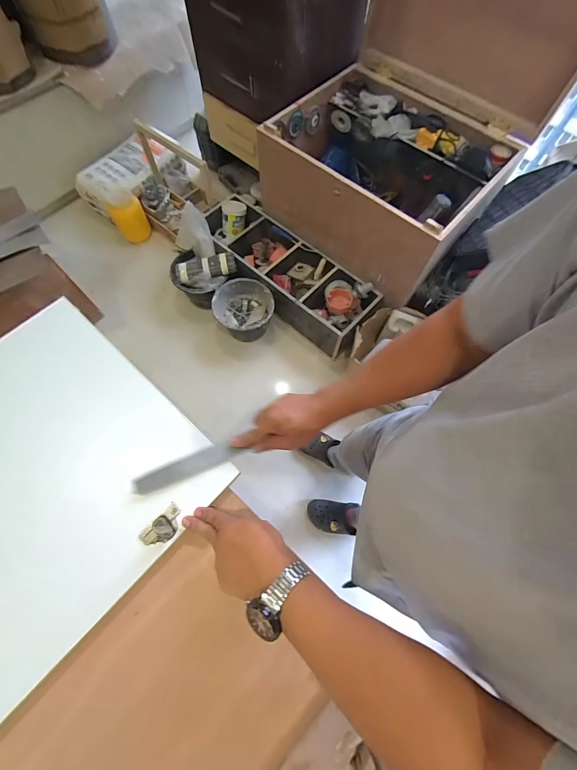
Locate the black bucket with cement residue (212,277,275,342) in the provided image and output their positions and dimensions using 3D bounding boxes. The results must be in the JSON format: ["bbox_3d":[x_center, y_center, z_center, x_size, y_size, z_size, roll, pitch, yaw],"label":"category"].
[{"bbox_3d":[-0.195,-0.331,1.392,0.258,0.161,0.230,2,68,1],"label":"black bucket with cement residue"}]

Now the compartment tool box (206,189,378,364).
[{"bbox_3d":[-0.027,-0.510,1.440,0.899,0.204,0.304,42,74,15],"label":"compartment tool box"}]

